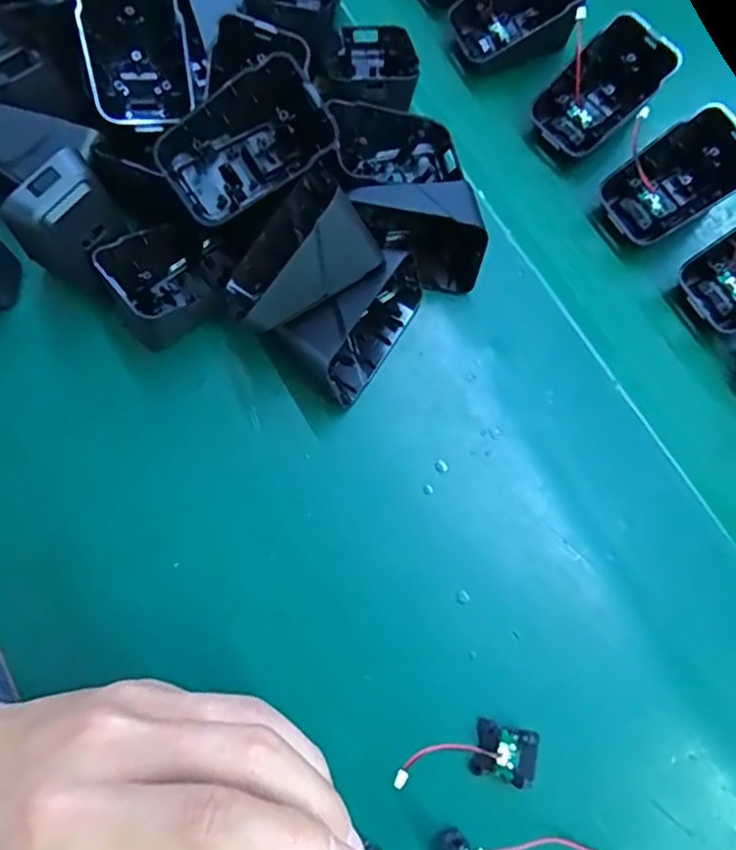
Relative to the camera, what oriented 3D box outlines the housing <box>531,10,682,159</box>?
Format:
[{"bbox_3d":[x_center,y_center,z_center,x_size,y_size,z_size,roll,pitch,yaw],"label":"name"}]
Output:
[{"bbox_3d":[0.123,-0.172,0.329,0.060,0.039,0.049,-34,78,-11],"label":"housing"}]

